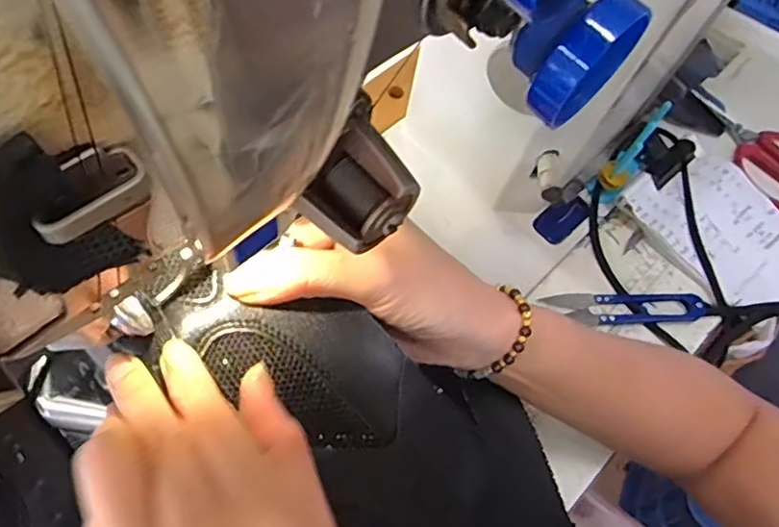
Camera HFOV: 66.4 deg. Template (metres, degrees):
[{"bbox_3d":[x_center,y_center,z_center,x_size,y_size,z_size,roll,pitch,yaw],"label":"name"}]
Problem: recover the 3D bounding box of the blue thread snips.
[{"bbox_3d":[0.179,0.033,0.449,0.120,0.007,0.025,-1,60,-2],"label":"blue thread snips"}]

